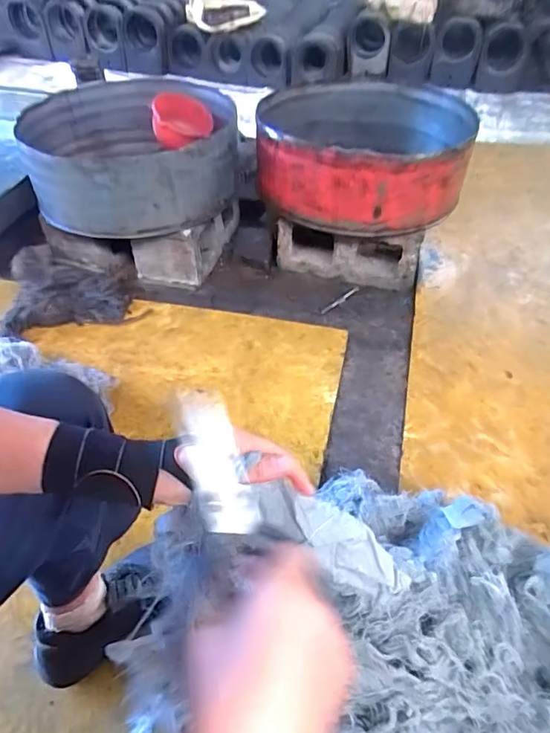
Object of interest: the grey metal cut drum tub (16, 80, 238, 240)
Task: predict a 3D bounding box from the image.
[{"bbox_3d":[-0.383,-0.581,1.338,0.542,0.196,0.544,1,45,-1],"label":"grey metal cut drum tub"}]

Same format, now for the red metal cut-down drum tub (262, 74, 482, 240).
[{"bbox_3d":[0.221,-0.553,1.266,0.512,0.192,0.466,11,46,10],"label":"red metal cut-down drum tub"}]

